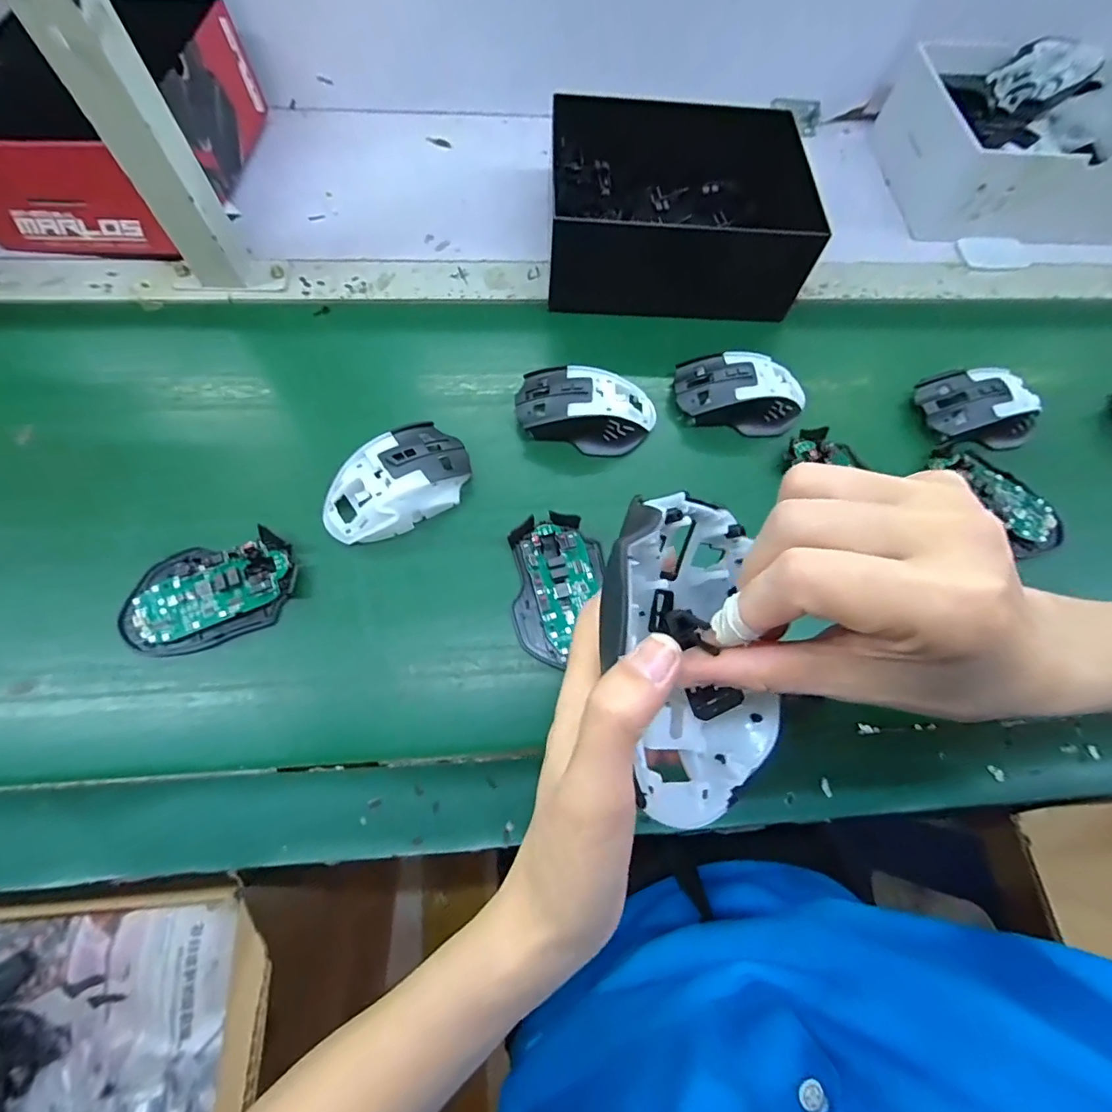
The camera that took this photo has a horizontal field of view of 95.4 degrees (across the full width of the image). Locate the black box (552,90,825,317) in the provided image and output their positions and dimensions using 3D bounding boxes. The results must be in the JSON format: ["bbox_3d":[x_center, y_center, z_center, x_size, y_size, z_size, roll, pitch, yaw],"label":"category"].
[{"bbox_3d":[0.111,-0.327,0.482,0.222,0.084,0.204,1,68,-3],"label":"black box"}]

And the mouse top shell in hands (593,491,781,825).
[{"bbox_3d":[0.049,0.031,0.184,0.063,0.048,0.117,-5,69,-5],"label":"mouse top shell in hands"}]

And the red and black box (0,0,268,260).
[{"bbox_3d":[-0.421,-0.398,0.469,0.216,0.102,0.231,-1,68,-3],"label":"red and black box"}]

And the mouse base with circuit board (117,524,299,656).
[{"bbox_3d":[-0.241,0.024,0.352,0.113,0.017,0.073,-20,71,-11],"label":"mouse base with circuit board"}]

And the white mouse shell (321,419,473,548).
[{"bbox_3d":[-0.121,-0.055,0.384,0.113,0.040,0.065,-38,75,-16],"label":"white mouse shell"}]

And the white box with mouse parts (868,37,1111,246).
[{"bbox_3d":[0.512,-0.452,0.556,0.251,0.090,0.214,-6,69,-6],"label":"white box with mouse parts"}]

